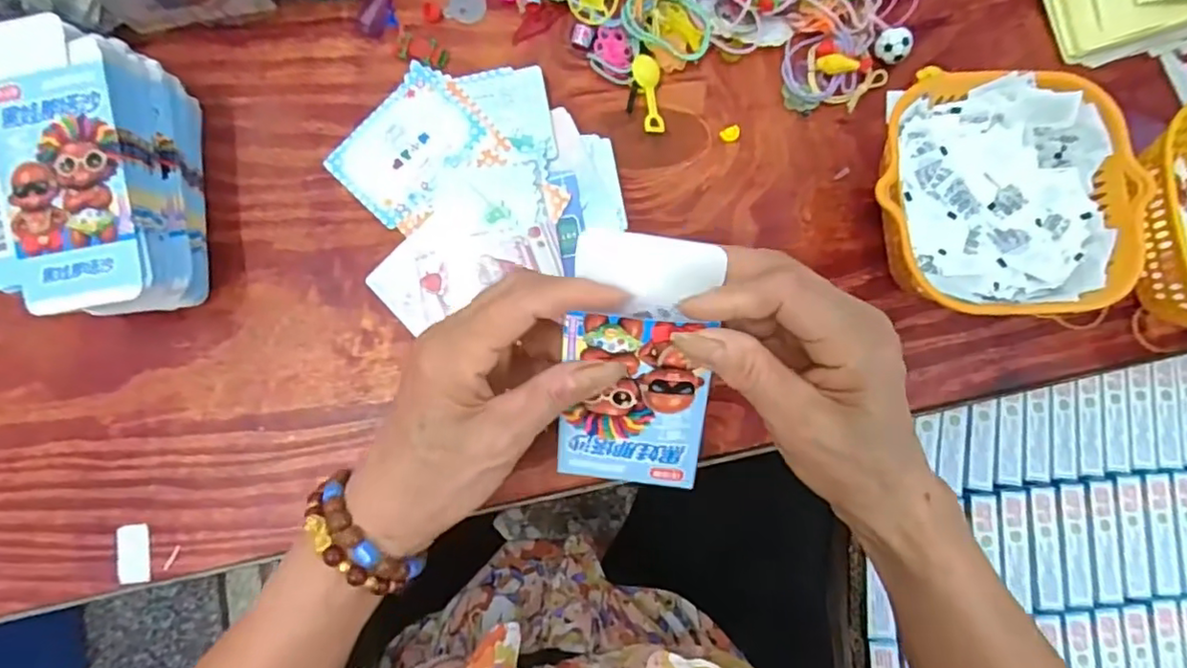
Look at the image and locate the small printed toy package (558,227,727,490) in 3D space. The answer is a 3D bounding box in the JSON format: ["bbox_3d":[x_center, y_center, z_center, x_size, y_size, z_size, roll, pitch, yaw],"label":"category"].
[{"bbox_3d":[0.019,0.016,0.278,0.063,0.021,0.119,2,110,-2],"label":"small printed toy package"}]

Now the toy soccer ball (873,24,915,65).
[{"bbox_3d":[0.195,-0.187,0.405,0.022,0.017,0.018,39,84,3],"label":"toy soccer ball"}]

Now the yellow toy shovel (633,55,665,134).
[{"bbox_3d":[0.036,-0.154,0.402,0.017,0.009,0.049,-9,100,-3],"label":"yellow toy shovel"}]

